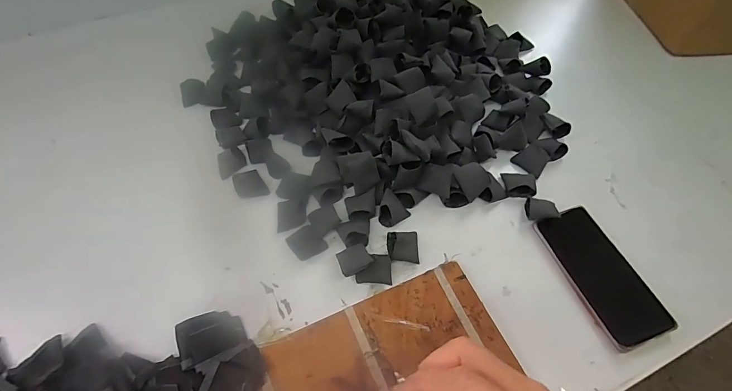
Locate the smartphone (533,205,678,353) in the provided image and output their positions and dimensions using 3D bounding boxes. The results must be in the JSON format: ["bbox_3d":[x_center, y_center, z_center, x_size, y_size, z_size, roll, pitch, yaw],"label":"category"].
[{"bbox_3d":[0.272,0.089,0.433,0.077,0.011,0.161,-18,59,-11],"label":"smartphone"}]

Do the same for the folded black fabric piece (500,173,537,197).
[{"bbox_3d":[0.203,-0.016,0.494,0.041,0.024,0.037,9,57,6],"label":"folded black fabric piece"}]

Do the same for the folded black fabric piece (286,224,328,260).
[{"bbox_3d":[-0.072,0.058,0.450,0.035,0.005,0.041,-37,64,-21],"label":"folded black fabric piece"}]

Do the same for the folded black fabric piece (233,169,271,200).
[{"bbox_3d":[-0.154,-0.014,0.493,0.037,0.006,0.048,-25,60,-16],"label":"folded black fabric piece"}]

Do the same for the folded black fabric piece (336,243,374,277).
[{"bbox_3d":[-0.013,0.072,0.419,0.036,0.009,0.039,-20,36,-10],"label":"folded black fabric piece"}]

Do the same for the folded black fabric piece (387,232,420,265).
[{"bbox_3d":[0.045,0.059,0.442,0.038,0.023,0.041,-1,57,0],"label":"folded black fabric piece"}]

